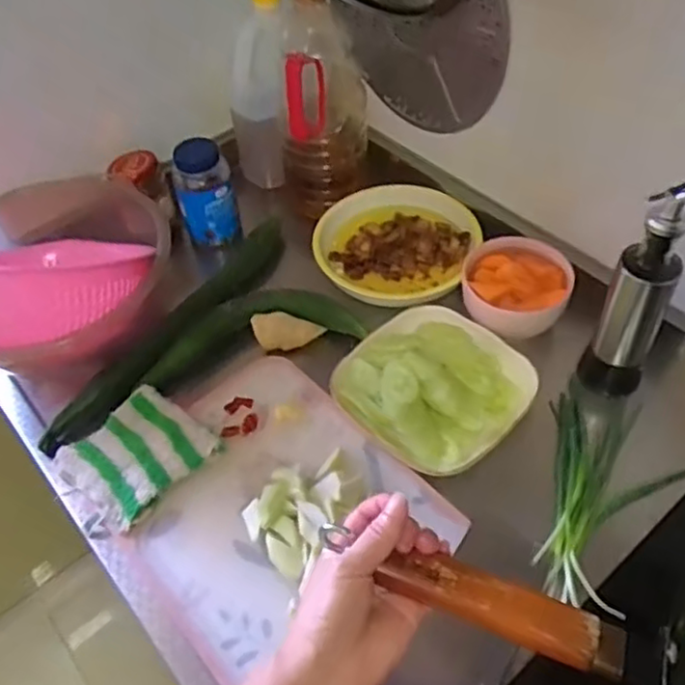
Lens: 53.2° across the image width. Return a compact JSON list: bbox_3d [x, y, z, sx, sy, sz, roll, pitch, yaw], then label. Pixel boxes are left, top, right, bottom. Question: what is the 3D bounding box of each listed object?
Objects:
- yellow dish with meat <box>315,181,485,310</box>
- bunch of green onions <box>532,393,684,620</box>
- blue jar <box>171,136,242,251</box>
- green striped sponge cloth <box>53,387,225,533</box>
[{"bbox_3d":[0.067,-0.124,0.835,0.189,0.036,0.176,-3,51,4],"label":"yellow dish with meat"},{"bbox_3d":[0.252,0.144,0.627,0.130,0.027,0.211,10,53,13],"label":"bunch of green onions"},{"bbox_3d":[-0.171,-0.185,0.858,0.068,0.136,0.077,-16,51,-7],"label":"blue jar"},{"bbox_3d":[-0.206,0.105,0.673,0.124,0.028,0.122,35,62,29],"label":"green striped sponge cloth"}]

